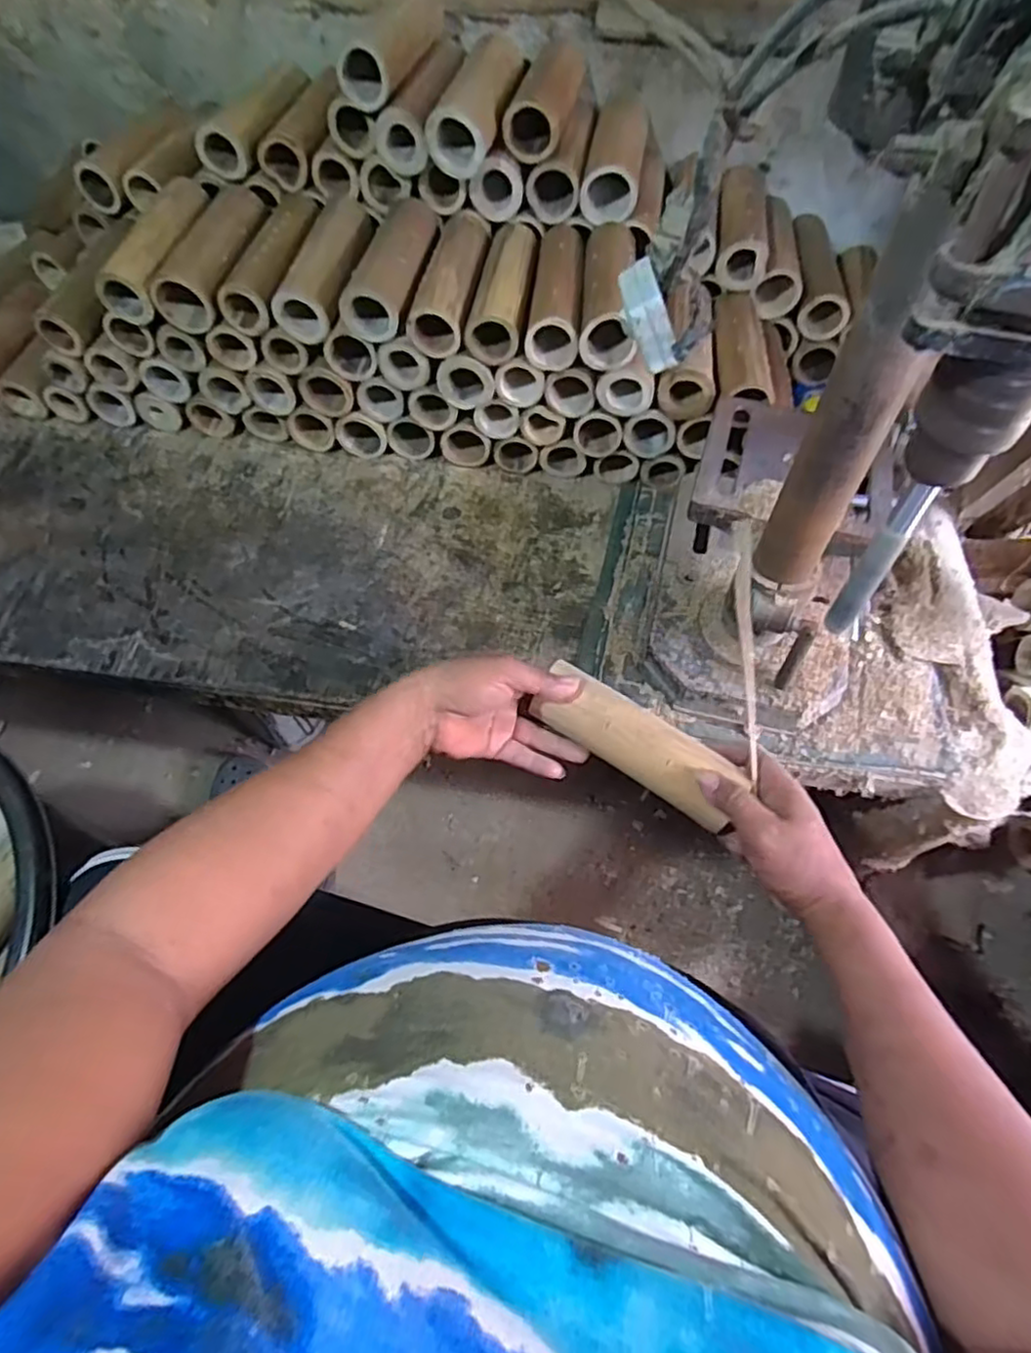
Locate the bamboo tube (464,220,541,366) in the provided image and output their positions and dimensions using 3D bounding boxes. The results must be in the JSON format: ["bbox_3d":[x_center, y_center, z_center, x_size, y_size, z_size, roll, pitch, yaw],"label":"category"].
[{"bbox_3d":[-0.007,-0.397,0.676,0.052,0.047,0.185,9,62,5],"label":"bamboo tube"}]

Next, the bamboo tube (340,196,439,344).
[{"bbox_3d":[-0.121,-0.426,0.682,0.061,0.051,0.184,9,62,6],"label":"bamboo tube"}]

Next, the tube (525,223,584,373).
[{"bbox_3d":[0.046,-0.395,0.673,0.053,0.055,0.181,6,61,4],"label":"tube"}]

